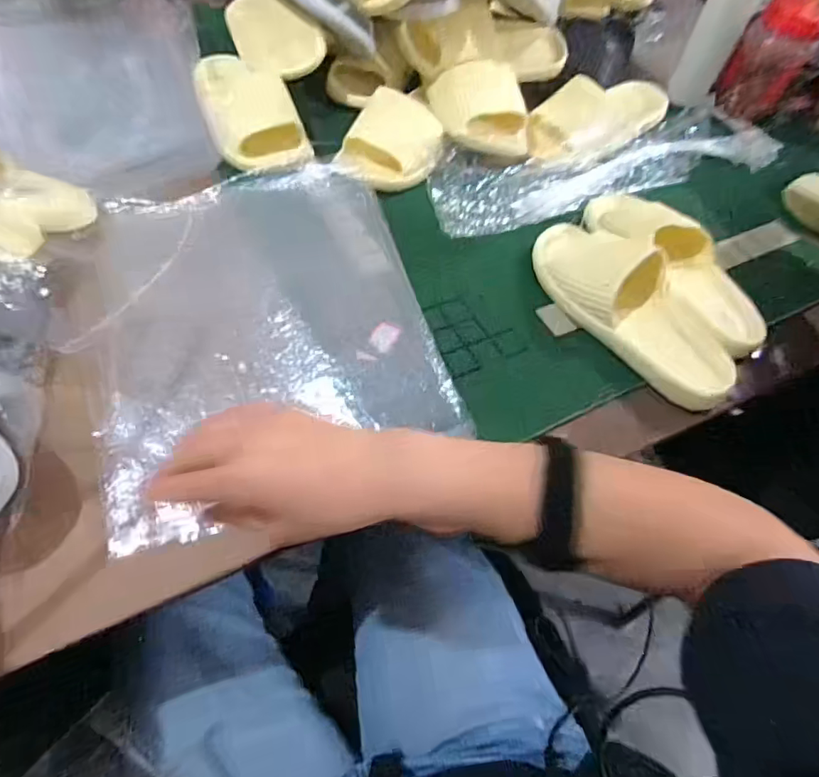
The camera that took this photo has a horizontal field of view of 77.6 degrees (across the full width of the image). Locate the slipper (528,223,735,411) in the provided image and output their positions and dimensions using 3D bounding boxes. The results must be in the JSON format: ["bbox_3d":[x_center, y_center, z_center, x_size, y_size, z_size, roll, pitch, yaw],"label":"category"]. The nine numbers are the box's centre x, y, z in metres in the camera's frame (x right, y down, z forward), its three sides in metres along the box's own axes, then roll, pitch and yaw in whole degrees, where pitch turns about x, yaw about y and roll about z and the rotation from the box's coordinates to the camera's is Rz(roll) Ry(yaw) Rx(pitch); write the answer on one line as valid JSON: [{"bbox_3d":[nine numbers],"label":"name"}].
[{"bbox_3d":[0.227,-0.093,0.516,0.099,0.055,0.246,-30,66,-18],"label":"slipper"}]

